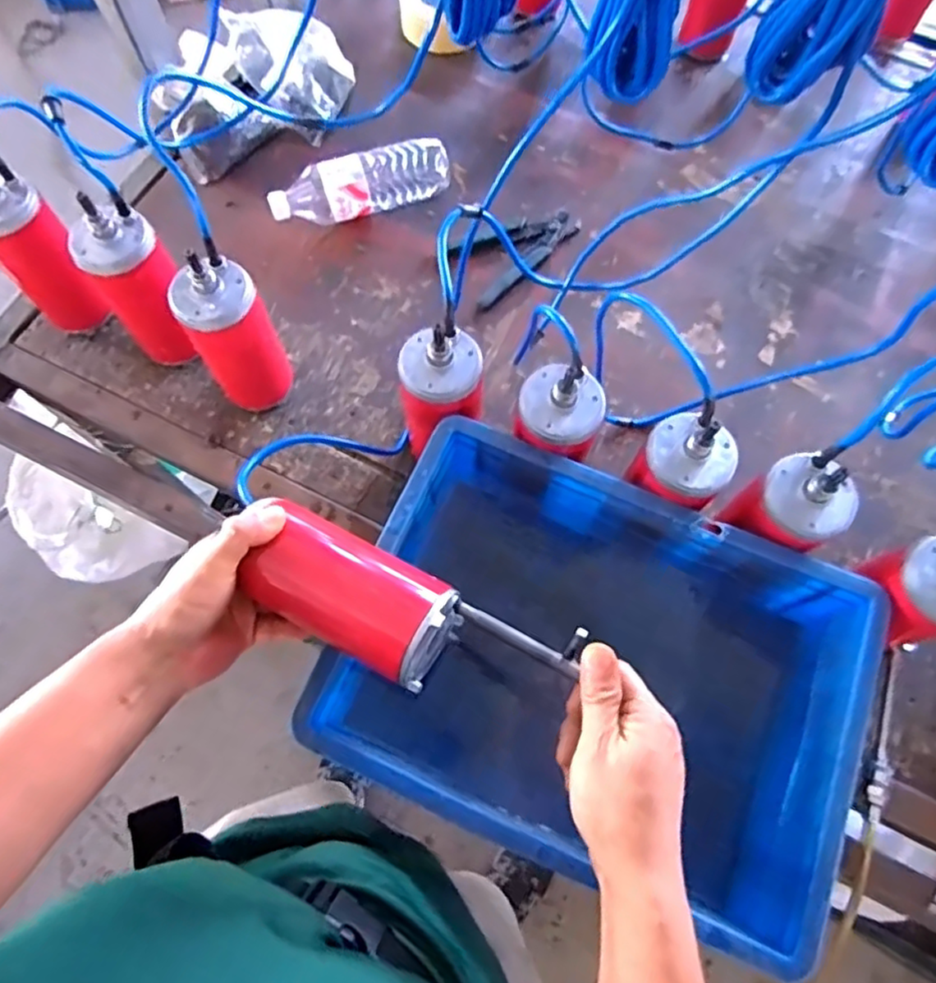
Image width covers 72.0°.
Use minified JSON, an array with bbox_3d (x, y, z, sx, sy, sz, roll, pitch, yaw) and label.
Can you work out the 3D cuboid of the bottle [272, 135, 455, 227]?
[{"bbox_3d":[-0.134,-0.380,0.807,0.227,0.060,0.058,-15,73,-5],"label":"bottle"}]

